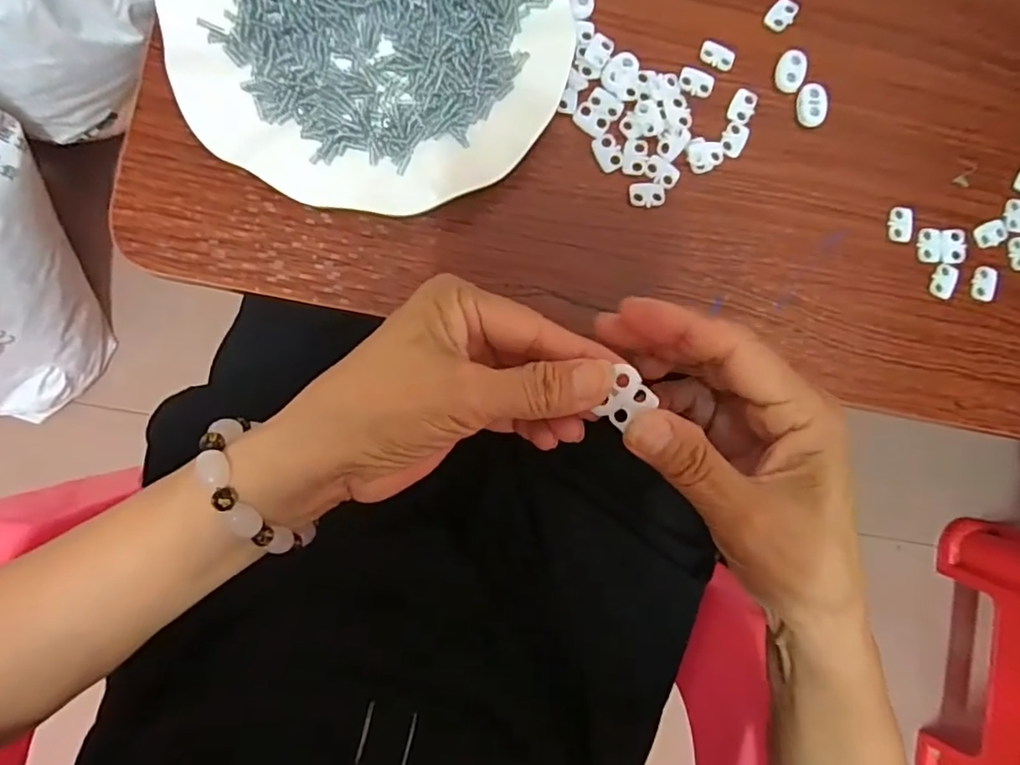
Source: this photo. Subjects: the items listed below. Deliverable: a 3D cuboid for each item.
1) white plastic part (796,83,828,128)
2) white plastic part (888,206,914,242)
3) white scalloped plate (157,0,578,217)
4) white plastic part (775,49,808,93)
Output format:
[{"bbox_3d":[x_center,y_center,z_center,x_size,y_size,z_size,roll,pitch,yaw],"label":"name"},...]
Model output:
[{"bbox_3d":[0.164,-0.150,0.318,0.015,0.004,0.023,3,88,-7],"label":"white plastic part"},{"bbox_3d":[0.214,-0.087,0.322,0.012,0.004,0.020,2,88,-7],"label":"white plastic part"},{"bbox_3d":[-0.064,-0.171,0.286,0.179,0.028,0.177,0,89,-7],"label":"white scalloped plate"},{"bbox_3d":[0.152,-0.169,0.317,0.015,0.004,0.022,17,87,-6],"label":"white plastic part"}]

